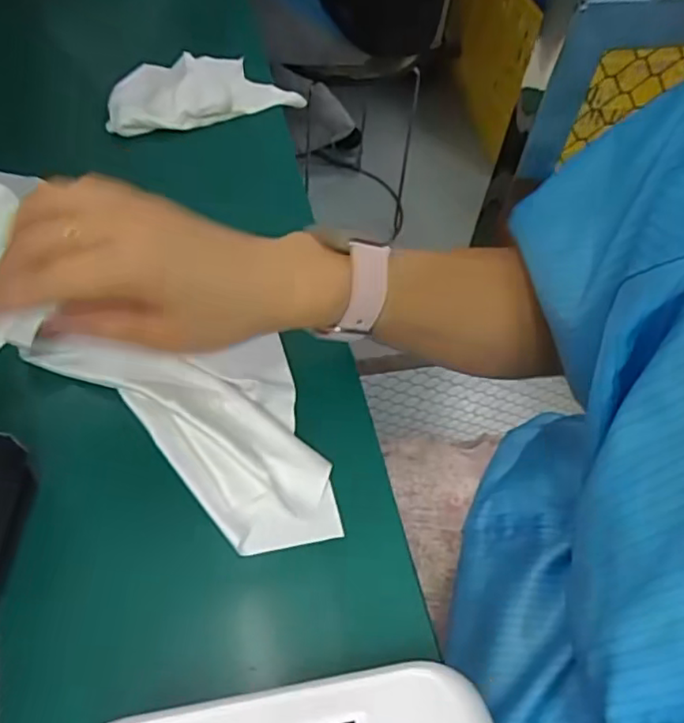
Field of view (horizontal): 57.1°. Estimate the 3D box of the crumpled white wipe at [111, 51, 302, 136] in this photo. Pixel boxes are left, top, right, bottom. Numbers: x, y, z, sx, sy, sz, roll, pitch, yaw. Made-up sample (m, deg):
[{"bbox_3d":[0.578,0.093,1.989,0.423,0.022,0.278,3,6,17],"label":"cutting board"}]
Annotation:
[{"bbox_3d":[-0.119,-0.226,0.516,0.152,0.026,0.086,-19,59,-18],"label":"crumpled white wipe"}]

